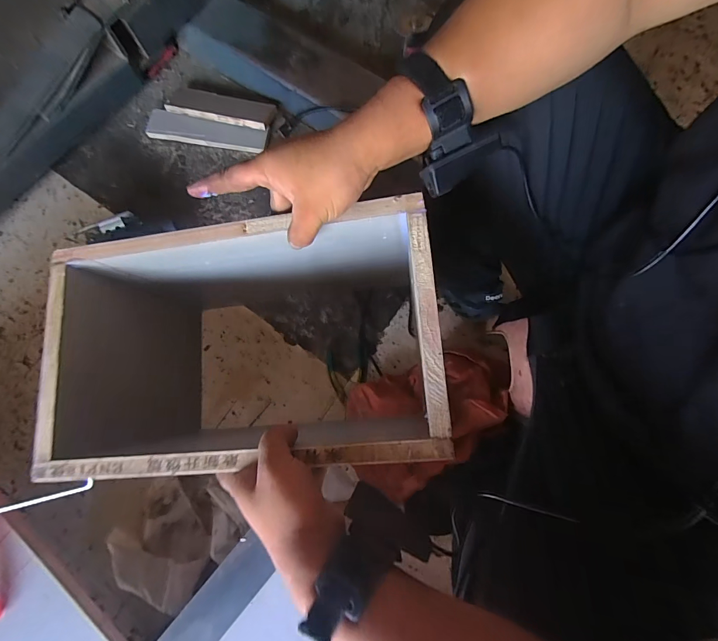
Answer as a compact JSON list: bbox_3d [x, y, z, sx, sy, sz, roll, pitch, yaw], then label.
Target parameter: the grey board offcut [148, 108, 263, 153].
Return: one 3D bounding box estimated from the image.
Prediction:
[{"bbox_3d":[-0.358,-0.441,0.866,0.275,0.033,0.059,12,80,3],"label":"grey board offcut"}]

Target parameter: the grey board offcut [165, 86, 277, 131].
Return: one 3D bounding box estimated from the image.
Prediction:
[{"bbox_3d":[-0.329,-0.506,0.869,0.258,0.017,0.091,14,67,7],"label":"grey board offcut"}]

